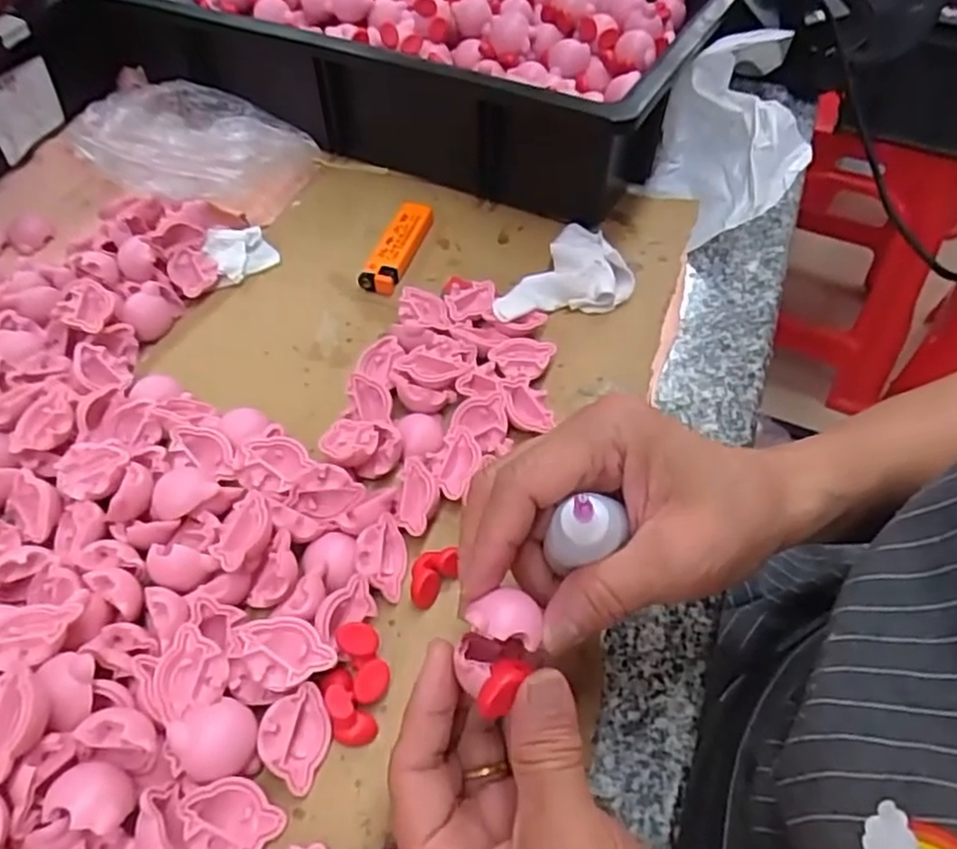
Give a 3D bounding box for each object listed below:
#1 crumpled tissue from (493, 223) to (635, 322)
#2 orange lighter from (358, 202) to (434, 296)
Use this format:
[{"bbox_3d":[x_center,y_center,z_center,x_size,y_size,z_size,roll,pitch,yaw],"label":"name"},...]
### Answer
[{"bbox_3d":[0.045,-0.089,0.444,0.091,0.026,0.059,-20,53,-16],"label":"crumpled tissue"},{"bbox_3d":[-0.052,-0.115,0.465,0.026,0.016,0.077,13,52,11],"label":"orange lighter"}]

